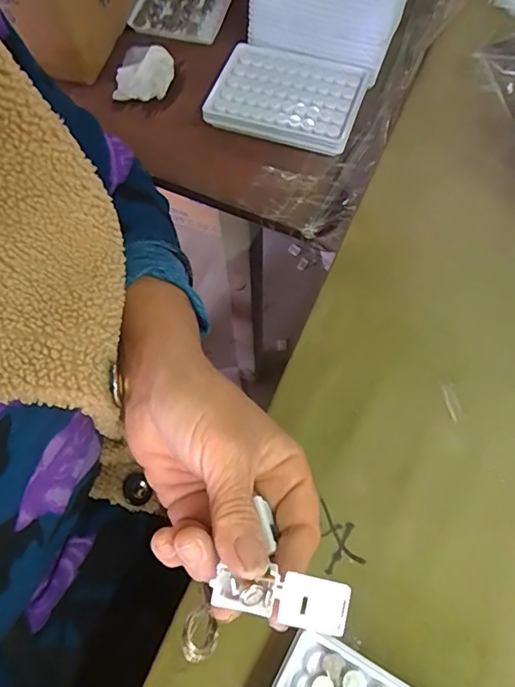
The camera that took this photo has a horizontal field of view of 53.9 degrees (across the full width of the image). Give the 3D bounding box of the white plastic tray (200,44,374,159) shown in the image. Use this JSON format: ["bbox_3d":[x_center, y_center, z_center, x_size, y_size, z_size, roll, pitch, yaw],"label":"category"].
[{"bbox_3d":[0.025,-0.219,0.458,0.131,0.021,0.090,18,70,9],"label":"white plastic tray"}]

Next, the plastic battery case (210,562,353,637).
[{"bbox_3d":[0.010,0.106,0.210,0.056,0.011,0.020,6,69,6],"label":"plastic battery case"}]

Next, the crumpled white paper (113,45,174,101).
[{"bbox_3d":[-0.105,-0.254,0.468,0.054,0.027,0.059,-1,68,1],"label":"crumpled white paper"}]

